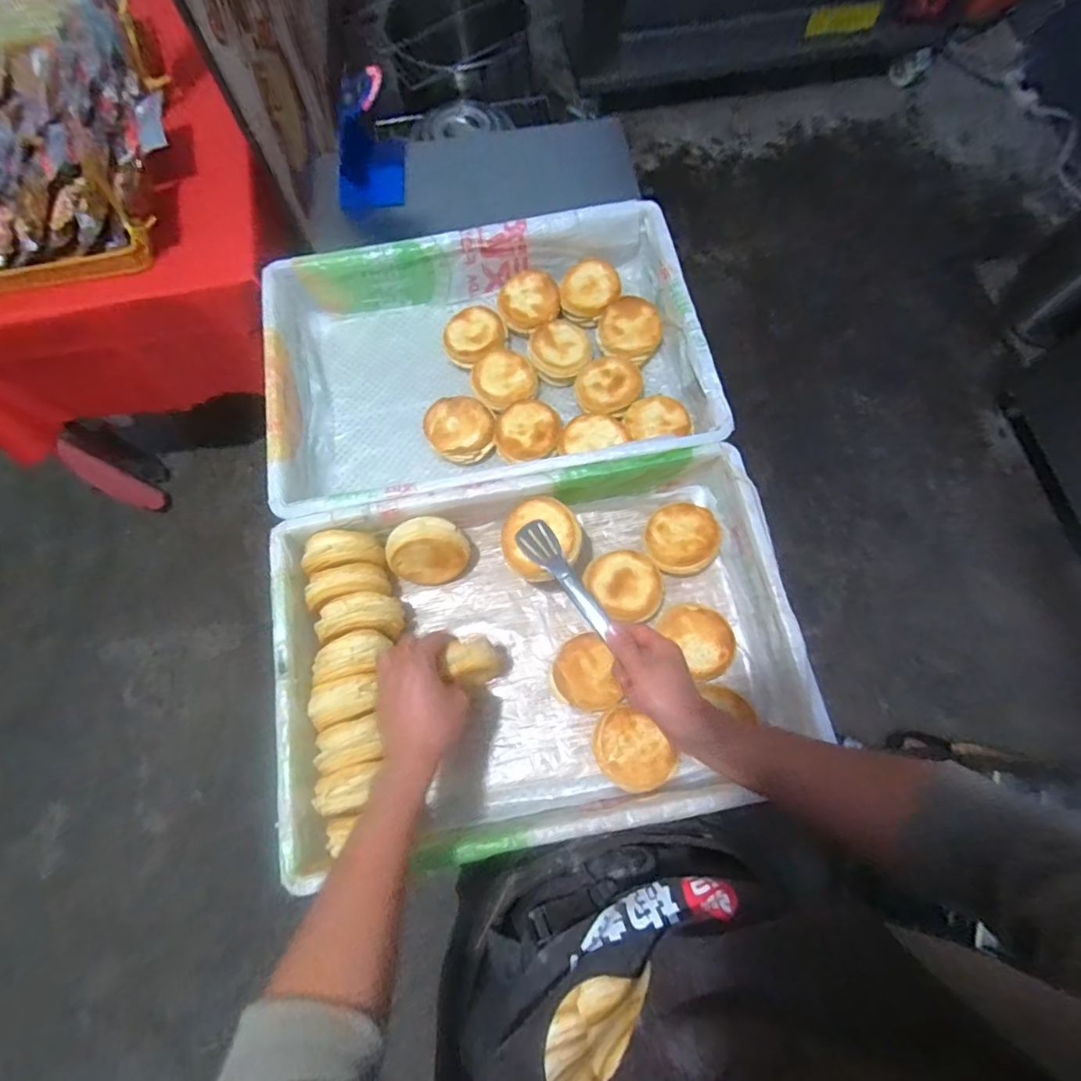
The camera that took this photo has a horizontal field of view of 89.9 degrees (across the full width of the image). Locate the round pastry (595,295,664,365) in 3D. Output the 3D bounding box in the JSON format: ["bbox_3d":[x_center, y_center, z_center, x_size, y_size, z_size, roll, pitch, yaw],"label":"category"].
[{"bbox_3d":[0.139,-0.327,0.845,0.098,0.030,0.101,0,72,1],"label":"round pastry"}]

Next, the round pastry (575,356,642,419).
[{"bbox_3d":[0.104,-0.235,0.811,0.100,0.035,0.097,0,72,1],"label":"round pastry"}]

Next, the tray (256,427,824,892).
[{"bbox_3d":[-0.013,0.130,0.667,0.588,0.141,0.409,-10,72,-3],"label":"tray"}]

